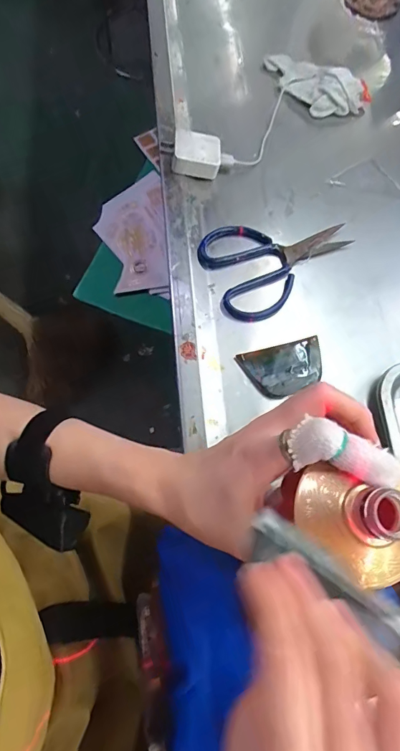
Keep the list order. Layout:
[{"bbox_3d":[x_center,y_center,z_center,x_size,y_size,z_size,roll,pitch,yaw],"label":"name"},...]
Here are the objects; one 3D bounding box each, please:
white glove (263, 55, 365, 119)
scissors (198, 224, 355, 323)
[{"bbox_3d":[0.151,-0.393,0.565,0.145,0.024,0.071,26,72,6],"label":"white glove"},{"bbox_3d":[0.089,-0.135,0.472,0.166,0.008,0.113,-26,75,-11],"label":"scissors"}]

